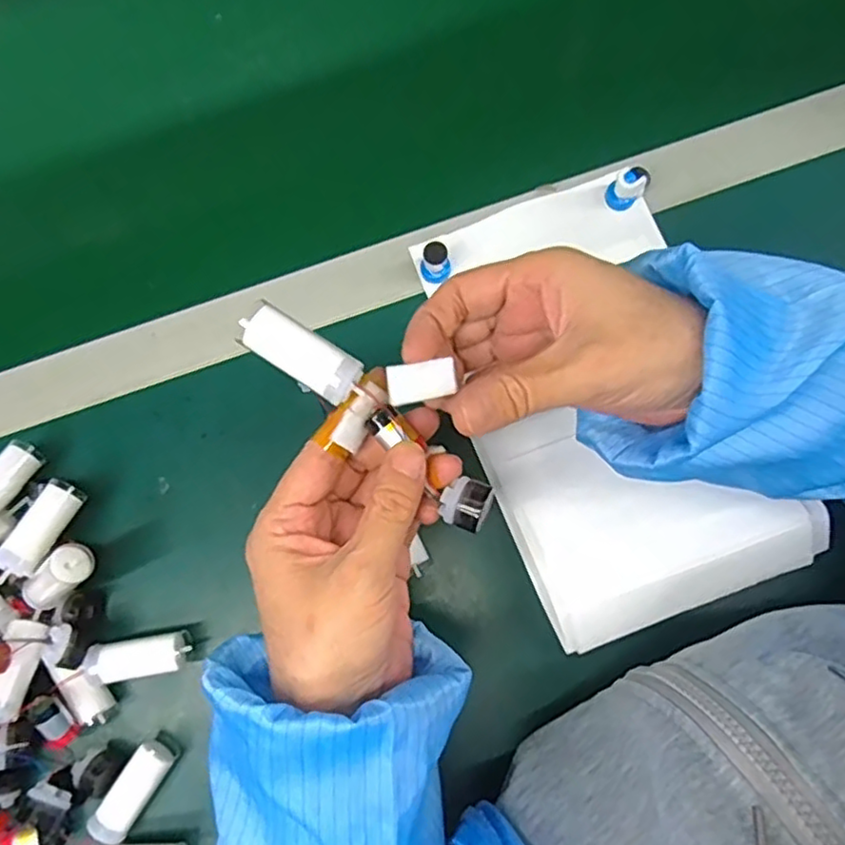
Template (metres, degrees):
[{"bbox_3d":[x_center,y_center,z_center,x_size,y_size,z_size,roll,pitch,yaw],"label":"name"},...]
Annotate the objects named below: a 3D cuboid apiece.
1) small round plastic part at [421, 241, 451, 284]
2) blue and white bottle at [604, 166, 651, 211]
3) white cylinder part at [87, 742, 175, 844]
[{"bbox_3d":[0.008,-0.098,0.397,0.016,0.027,0.015,0,79,1],"label":"small round plastic part"},{"bbox_3d":[0.127,-0.145,0.402,0.018,0.028,0.015,-30,80,-4],"label":"blue and white bottle"},{"bbox_3d":[-0.153,0.194,0.345,0.020,0.020,0.048,32,82,7],"label":"white cylinder part"}]

